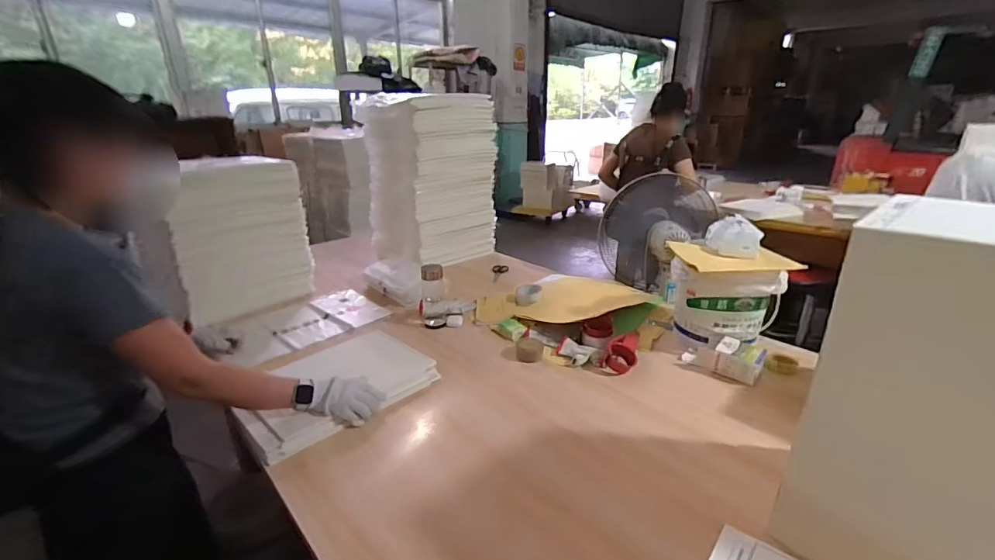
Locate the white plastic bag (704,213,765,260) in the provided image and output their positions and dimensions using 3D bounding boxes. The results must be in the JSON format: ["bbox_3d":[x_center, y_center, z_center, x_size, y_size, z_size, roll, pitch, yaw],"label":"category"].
[{"bbox_3d":[0.619,-0.114,1.158,0.125,0.078,0.106,10,24,23],"label":"white plastic bag"}]

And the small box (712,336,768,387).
[{"bbox_3d":[0.589,0.195,1.078,0.102,0.060,0.087,17,28,37],"label":"small box"}]

